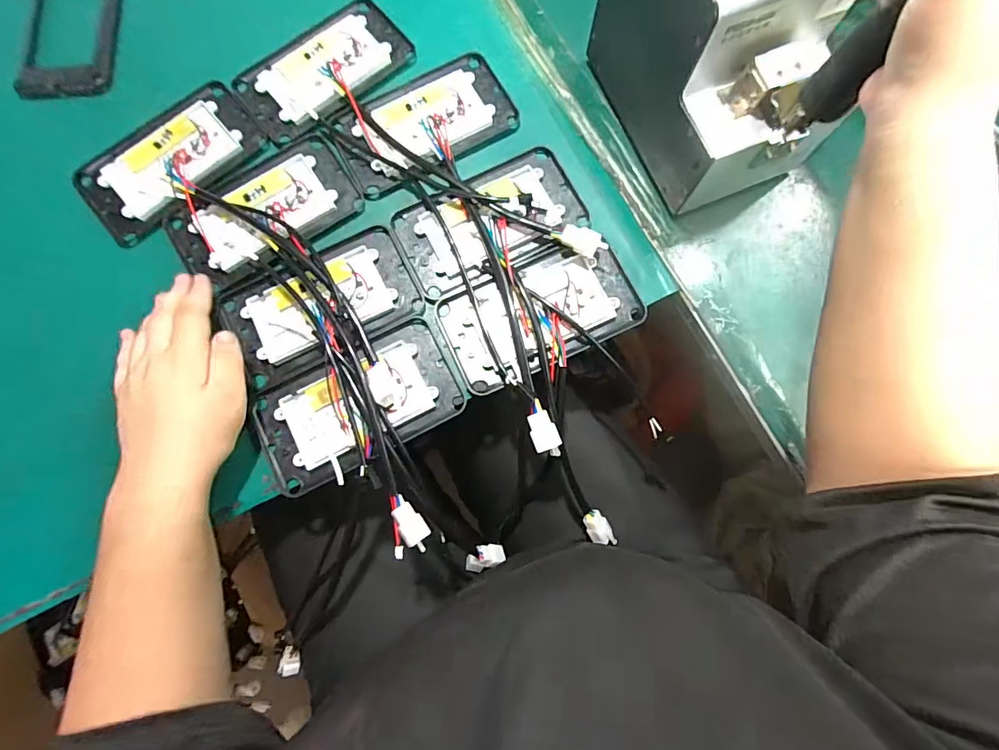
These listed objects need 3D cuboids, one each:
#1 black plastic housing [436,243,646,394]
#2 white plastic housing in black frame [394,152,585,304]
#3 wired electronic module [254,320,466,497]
[{"bbox_3d":[0.035,-0.051,0.371,0.157,0.018,0.086,-22,80,-5],"label":"black plastic housing"},{"bbox_3d":[-0.008,-0.133,0.387,0.153,0.016,0.087,-25,80,-5],"label":"white plastic housing in black frame"},{"bbox_3d":[-0.112,0.025,0.363,0.158,0.019,0.085,-28,80,-6],"label":"wired electronic module"}]

